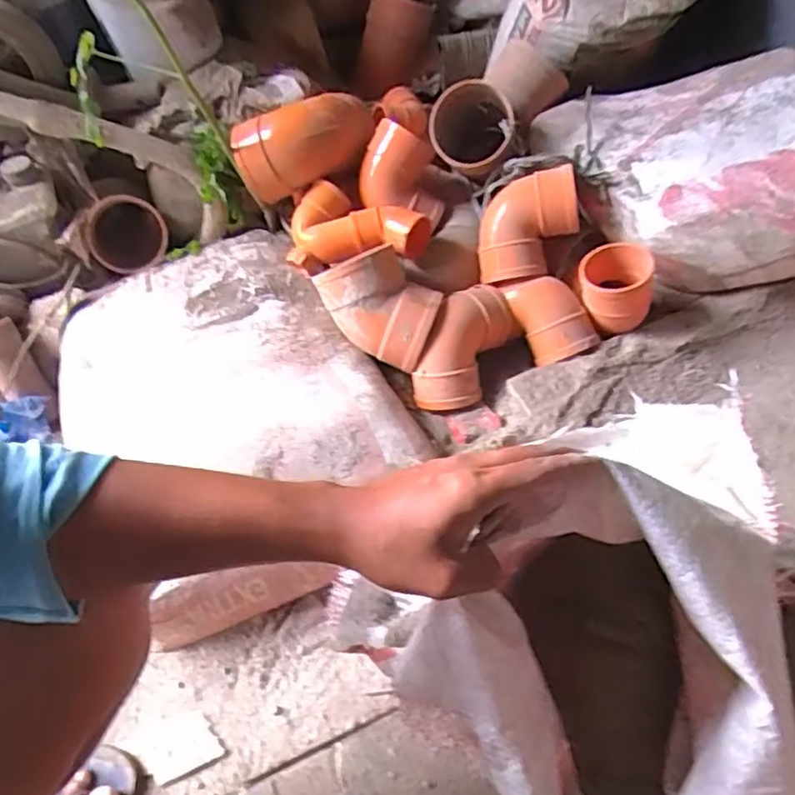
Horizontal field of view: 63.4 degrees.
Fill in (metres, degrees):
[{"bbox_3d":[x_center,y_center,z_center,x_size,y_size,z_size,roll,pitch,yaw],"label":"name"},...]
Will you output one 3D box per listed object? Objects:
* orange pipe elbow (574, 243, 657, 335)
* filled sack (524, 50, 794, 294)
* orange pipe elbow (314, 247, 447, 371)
[{"bbox_3d":[0.286,-0.143,0.857,0.101,0.081,0.098,14,55,14],"label":"orange pipe elbow"},{"bbox_3d":[0.502,-0.332,0.906,0.545,0.155,0.378,-20,54,-11],"label":"filled sack"},{"bbox_3d":[-0.026,-0.130,0.845,0.163,0.105,0.111,23,58,20],"label":"orange pipe elbow"}]

